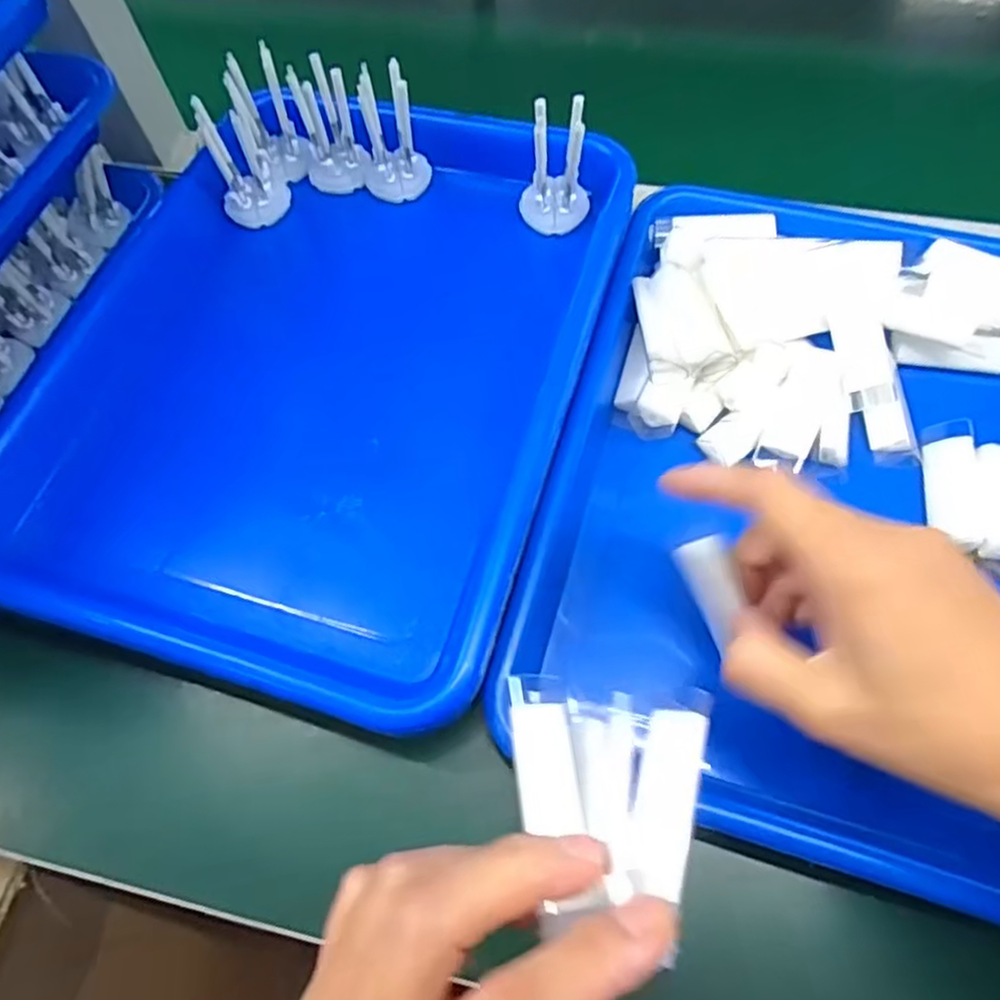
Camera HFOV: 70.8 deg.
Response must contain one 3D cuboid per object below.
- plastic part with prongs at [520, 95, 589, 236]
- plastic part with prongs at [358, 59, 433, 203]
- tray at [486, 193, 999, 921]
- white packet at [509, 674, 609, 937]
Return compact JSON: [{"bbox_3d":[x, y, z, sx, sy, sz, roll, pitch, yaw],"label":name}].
[{"bbox_3d":[0.029,-0.175,0.373,0.035,0.061,0.031,-3,64,2],"label":"plastic part with prongs"},{"bbox_3d":[-0.061,-0.203,0.391,0.036,0.062,0.030,-12,64,-3],"label":"plastic part with prongs"},{"bbox_3d":[0.152,-0.003,0.339,0.245,0.054,0.315,14,66,10],"label":"tray"},{"bbox_3d":[0.014,0.087,0.209,0.020,0.010,0.067,3,61,-23],"label":"white packet"}]

